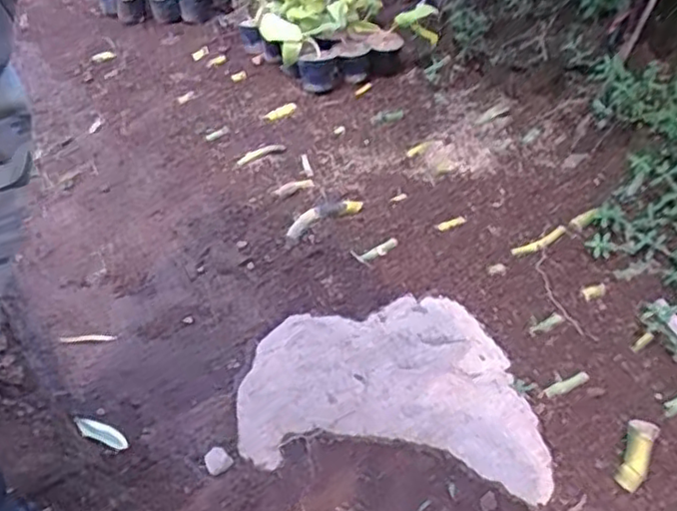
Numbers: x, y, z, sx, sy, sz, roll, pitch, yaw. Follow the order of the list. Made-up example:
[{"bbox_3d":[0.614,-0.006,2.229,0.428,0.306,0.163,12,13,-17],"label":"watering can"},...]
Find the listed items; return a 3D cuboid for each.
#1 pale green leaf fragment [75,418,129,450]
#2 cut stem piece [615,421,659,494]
[{"bbox_3d":[-0.322,0.238,0.922,0.103,0.009,0.024,12,40,32],"label":"pale green leaf fragment"},{"bbox_3d":[0.370,0.247,0.853,0.033,0.028,0.088,18,76,19],"label":"cut stem piece"}]

